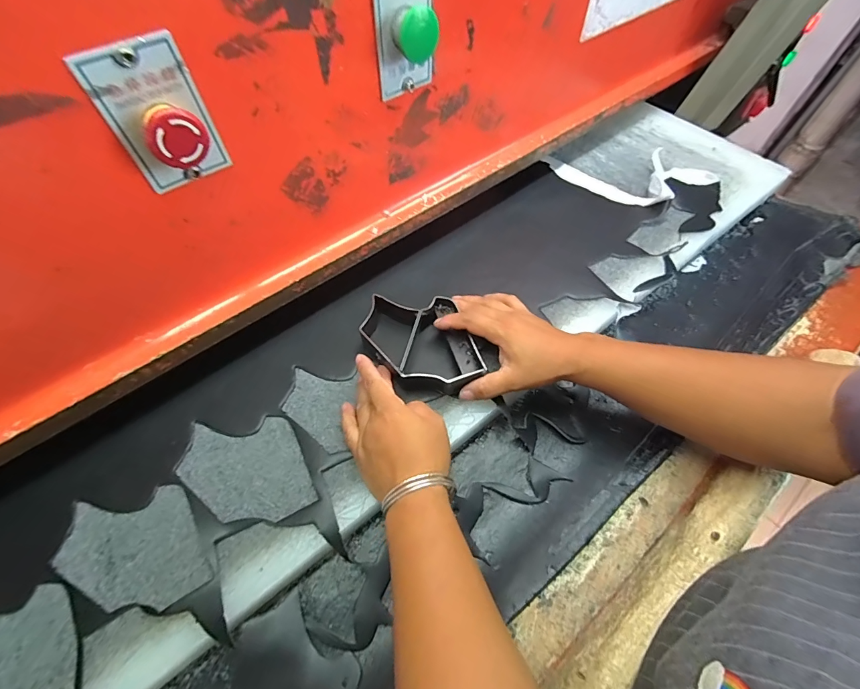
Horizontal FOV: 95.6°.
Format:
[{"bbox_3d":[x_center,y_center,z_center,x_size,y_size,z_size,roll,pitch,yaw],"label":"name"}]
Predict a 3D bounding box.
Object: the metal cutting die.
[{"bbox_3d":[-0.007,-0.003,0.437,0.150,0.043,0.105,39,66,19],"label":"metal cutting die"}]

